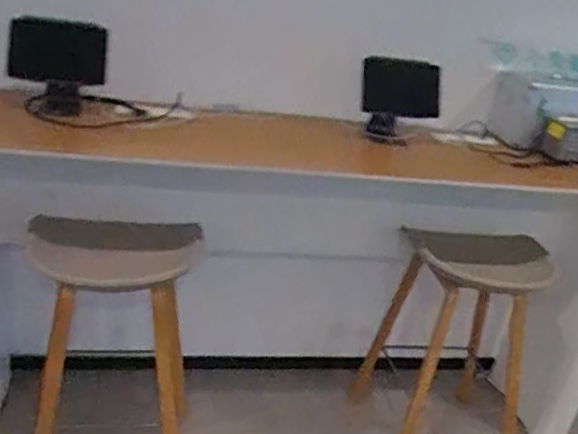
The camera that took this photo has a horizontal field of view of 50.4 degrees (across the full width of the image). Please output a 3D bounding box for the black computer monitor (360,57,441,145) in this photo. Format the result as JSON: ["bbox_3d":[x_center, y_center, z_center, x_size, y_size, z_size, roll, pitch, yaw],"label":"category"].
[{"bbox_3d":[0.322,-0.333,1.815,0.219,0.265,0.089,18,26,18],"label":"black computer monitor"}]

